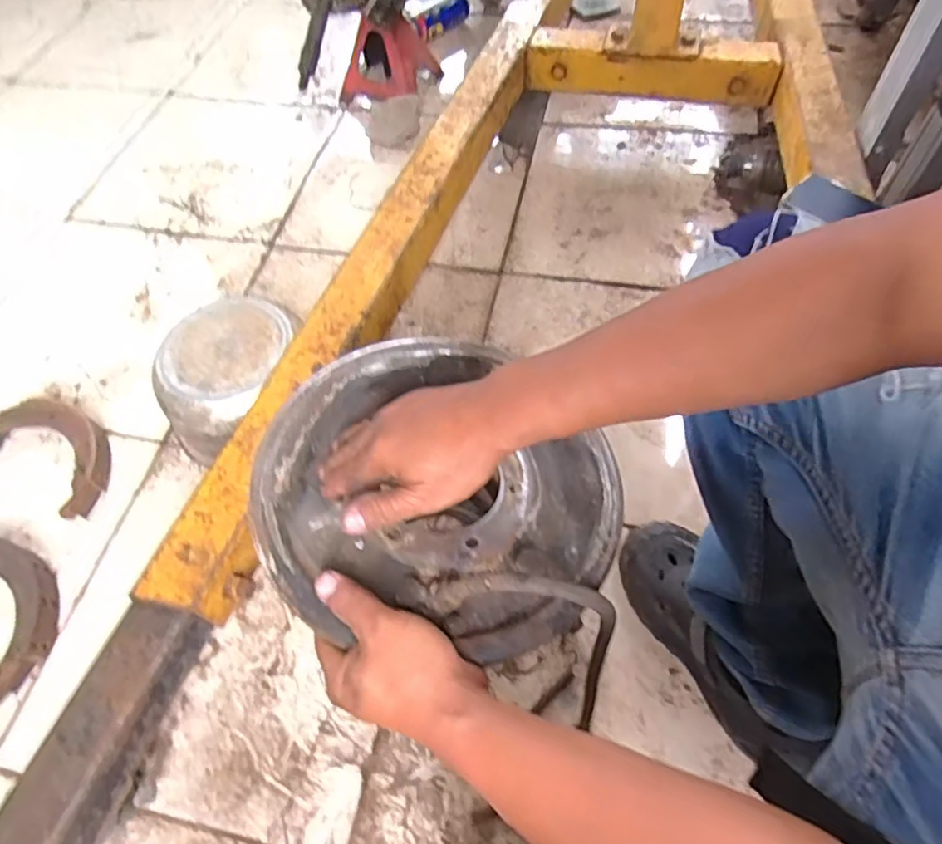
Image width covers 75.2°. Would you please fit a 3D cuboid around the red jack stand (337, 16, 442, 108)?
[{"bbox_3d":[-0.169,-0.752,1.240,0.192,0.147,0.128,7,59,6],"label":"red jack stand"}]

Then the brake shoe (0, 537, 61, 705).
[{"bbox_3d":[-0.562,0.220,0.732,0.115,0.031,0.221,-28,64,-15],"label":"brake shoe"}]

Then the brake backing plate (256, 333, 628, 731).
[{"bbox_3d":[-0.020,0.045,0.455,0.263,0.077,0.241,0,60,0],"label":"brake backing plate"}]

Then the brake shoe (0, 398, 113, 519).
[{"bbox_3d":[-0.565,0.035,0.846,0.219,0.030,0.101,39,68,20],"label":"brake shoe"}]

